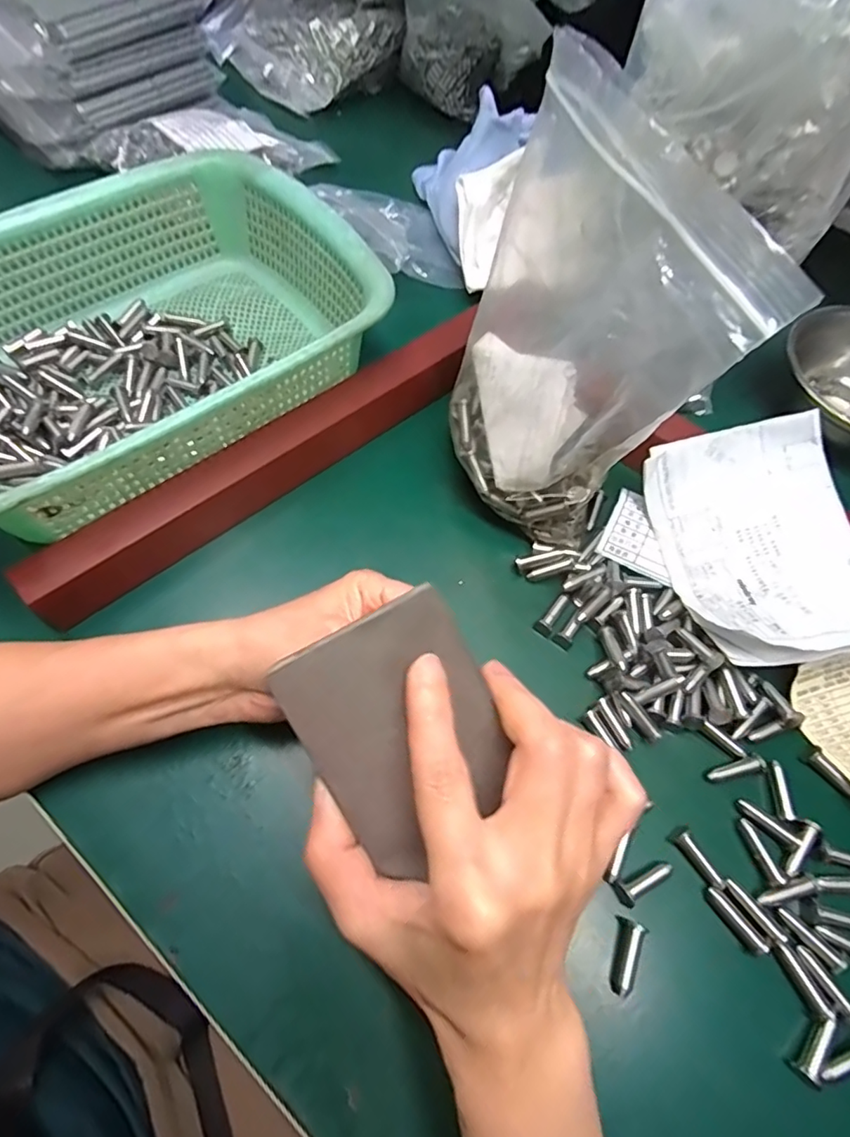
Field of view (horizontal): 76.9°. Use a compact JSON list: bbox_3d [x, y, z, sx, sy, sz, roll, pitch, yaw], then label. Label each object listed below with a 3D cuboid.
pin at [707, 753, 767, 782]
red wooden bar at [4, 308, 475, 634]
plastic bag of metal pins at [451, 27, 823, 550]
[{"bbox_3d":[0.167,0.107,0.287,0.032,0.006,0.008,-11,66,-8],"label":"pin"},{"bbox_3d":[-0.090,-0.072,0.344,0.314,0.049,0.029,-38,73,-18],"label":"red wooden bar"},{"bbox_3d":[0.067,-0.105,0.277,0.076,0.197,0.138,-7,66,-6],"label":"plastic bag of metal pins"}]

